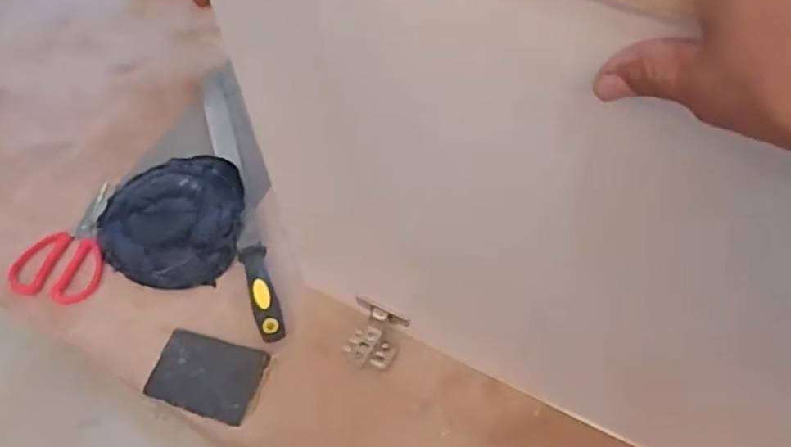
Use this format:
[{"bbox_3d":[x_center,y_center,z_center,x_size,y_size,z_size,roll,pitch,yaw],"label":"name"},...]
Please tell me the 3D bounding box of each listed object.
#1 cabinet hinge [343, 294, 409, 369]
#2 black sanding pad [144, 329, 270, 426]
[{"bbox_3d":[-0.025,0.117,0.676,0.056,0.034,0.062,22,59,16],"label":"cabinet hinge"},{"bbox_3d":[-0.196,0.156,0.676,0.114,0.008,0.076,14,58,10],"label":"black sanding pad"}]

